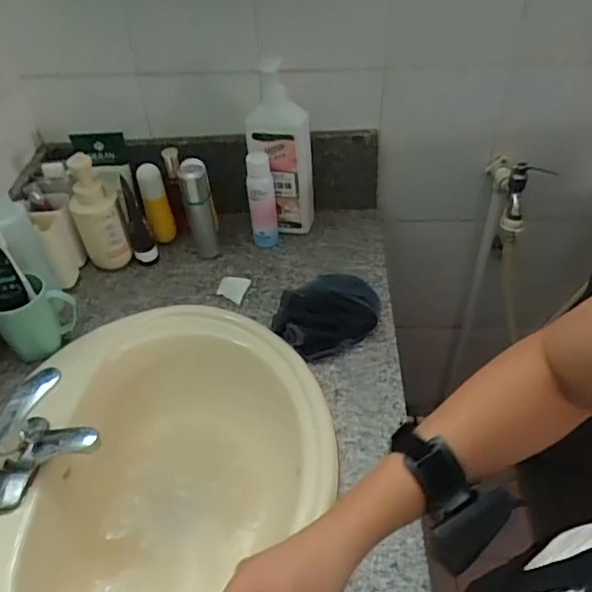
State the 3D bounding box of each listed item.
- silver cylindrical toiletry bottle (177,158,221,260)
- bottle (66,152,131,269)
[{"bbox_3d":[-0.162,-0.143,0.960,0.045,0.165,0.054,-13,44,-11],"label":"silver cylindrical toiletry bottle"},{"bbox_3d":[-0.326,-0.135,0.940,0.075,0.184,0.066,-18,45,-16],"label":"bottle"}]

